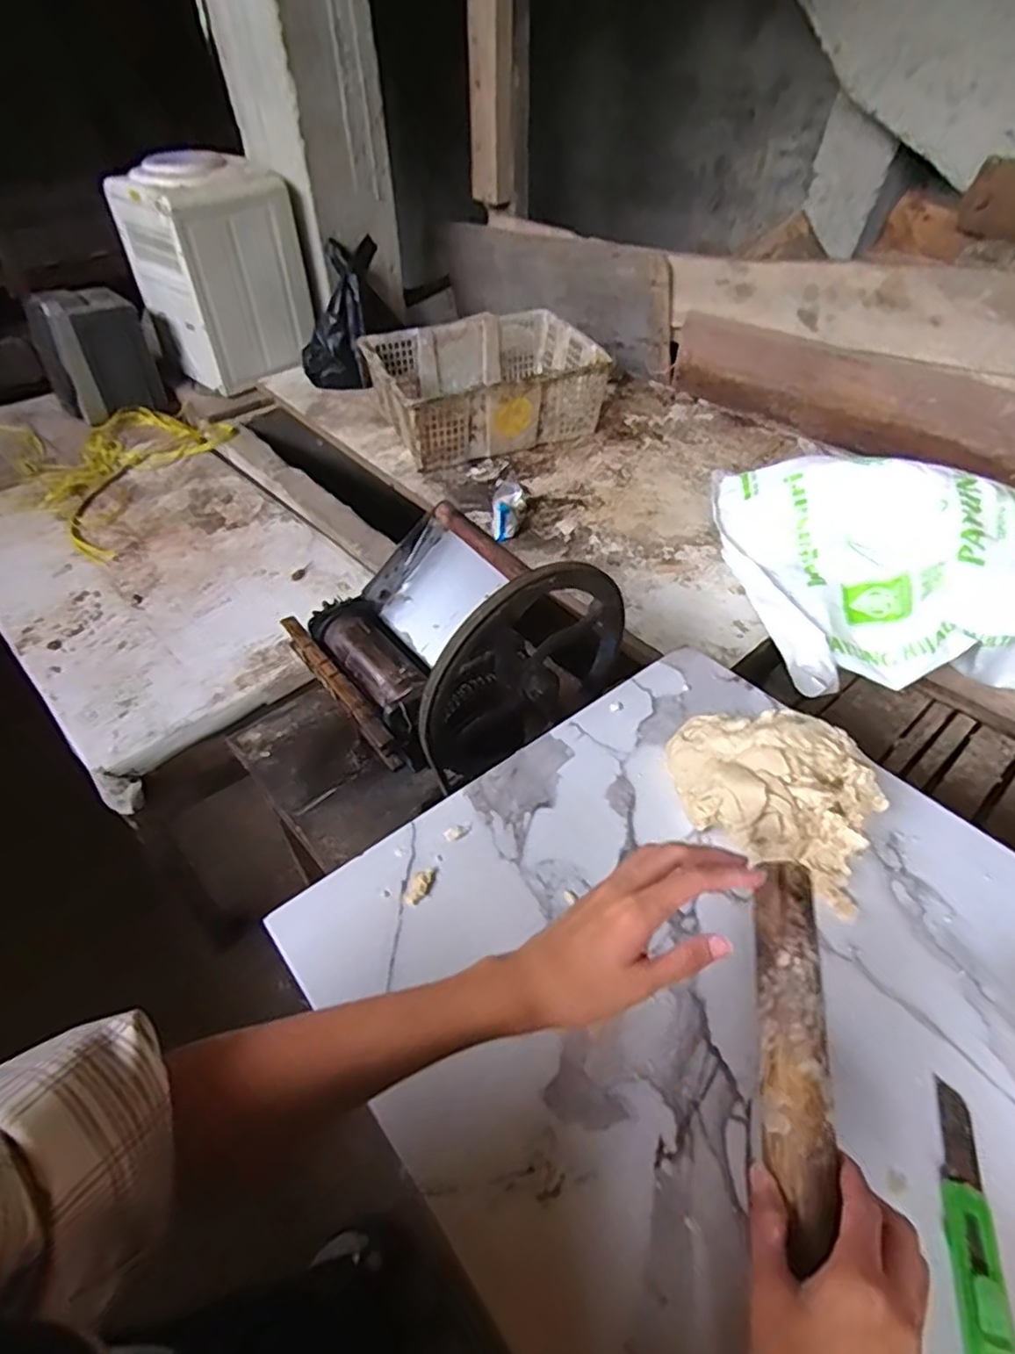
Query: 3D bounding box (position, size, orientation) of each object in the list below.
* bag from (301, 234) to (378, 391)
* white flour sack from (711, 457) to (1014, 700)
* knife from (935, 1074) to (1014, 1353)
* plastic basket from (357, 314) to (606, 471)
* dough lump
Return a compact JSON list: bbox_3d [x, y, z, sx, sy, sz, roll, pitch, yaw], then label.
[{"bbox_3d":[-0.399,-0.883,1.623,0.185,0.348,0.116,16,11,15],"label":"bag"},{"bbox_3d":[0.653,-0.149,0.966,0.679,0.178,0.394,10,47,10],"label":"white flour sack"},{"bbox_3d":[0.249,0.324,0.352,0.030,0.020,0.190,13,48,13],"label":"knife"},{"bbox_3d":[-0.047,-0.653,1.499,0.470,0.172,0.336,-19,49,-16],"label":"plastic basket"},{"bbox_3d":[0.215,0.087,0.548,0.172,0.060,0.120,24,51,22],"label":"dough lump"}]

